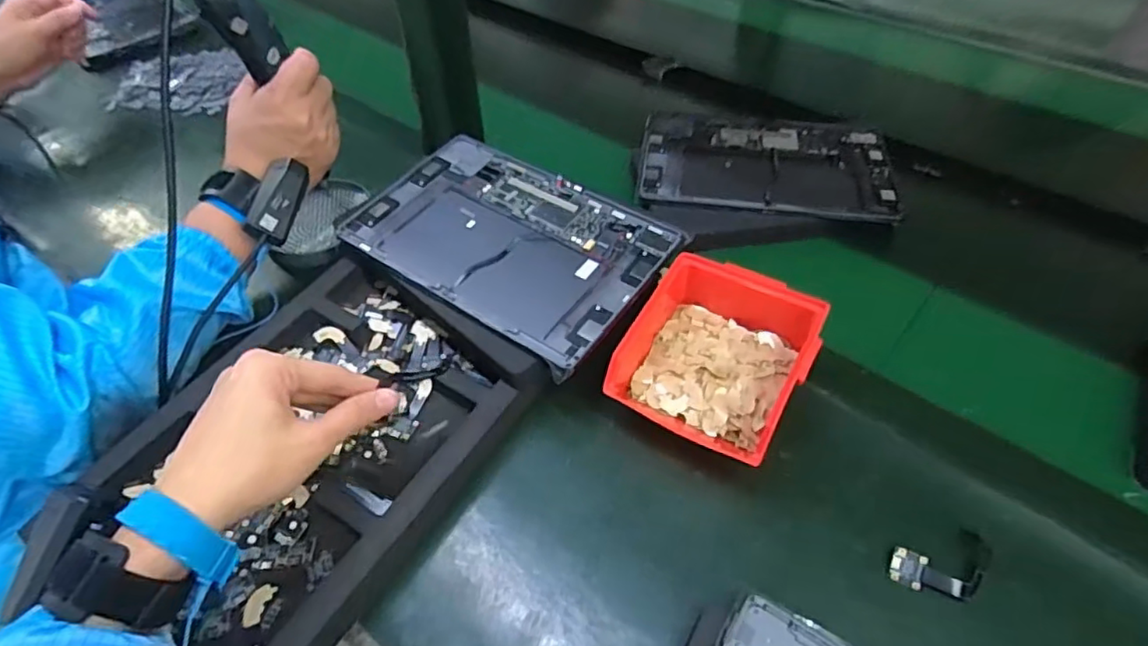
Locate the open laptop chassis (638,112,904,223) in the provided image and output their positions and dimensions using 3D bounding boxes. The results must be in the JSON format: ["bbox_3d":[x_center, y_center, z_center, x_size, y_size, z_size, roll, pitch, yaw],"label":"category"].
[{"bbox_3d":[0.206,-0.175,0.662,0.259,0.012,0.185,7,49,8],"label":"open laptop chassis"}]

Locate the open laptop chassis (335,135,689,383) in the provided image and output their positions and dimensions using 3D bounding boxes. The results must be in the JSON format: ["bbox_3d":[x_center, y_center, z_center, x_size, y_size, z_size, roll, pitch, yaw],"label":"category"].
[{"bbox_3d":[-0.056,-0.078,0.533,0.263,0.010,0.176,31,60,23],"label":"open laptop chassis"}]

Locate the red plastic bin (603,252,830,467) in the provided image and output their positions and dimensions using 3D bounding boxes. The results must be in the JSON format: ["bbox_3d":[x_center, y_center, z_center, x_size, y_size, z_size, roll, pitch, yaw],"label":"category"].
[{"bbox_3d":[0.111,0.025,0.471,0.127,0.071,0.146,24,54,21],"label":"red plastic bin"}]

